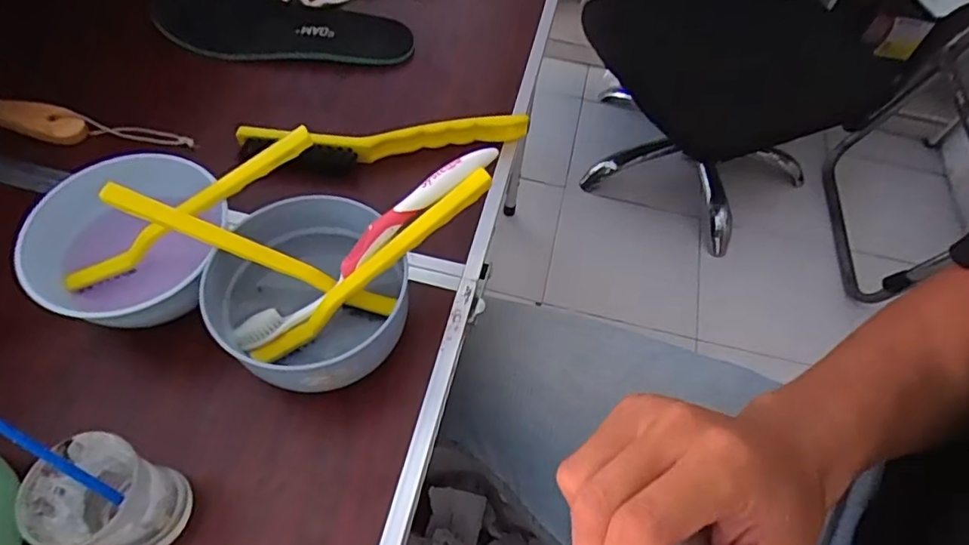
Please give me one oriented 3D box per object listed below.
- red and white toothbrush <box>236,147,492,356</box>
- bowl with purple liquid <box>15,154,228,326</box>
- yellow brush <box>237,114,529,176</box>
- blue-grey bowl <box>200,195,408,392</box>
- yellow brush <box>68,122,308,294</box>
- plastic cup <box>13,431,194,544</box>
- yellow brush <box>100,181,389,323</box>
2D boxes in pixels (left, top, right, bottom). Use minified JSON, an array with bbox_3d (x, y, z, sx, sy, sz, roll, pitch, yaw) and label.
[{"bbox_3d":[-0.068,-0.015,0.329,0.179,0.016,0.014,-39,66,2],"label":"red and white toothbrush"},{"bbox_3d":[-0.208,-0.016,0.349,0.113,0.051,0.103,12,58,3],"label":"bowl with purple liquid"},{"bbox_3d":[-0.075,-0.097,0.437,0.215,0.030,0.027,-2,58,-6],"label":"yellow brush"},{"bbox_3d":[-0.101,0.020,0.337,0.108,0.055,0.114,2,58,-3],"label":"blue-grey bowl"},{"bbox_3d":[-0.174,-0.037,0.342,0.169,0.019,0.012,-31,63,6],"label":"yellow brush"},{"bbox_3d":[-0.178,0.109,0.274,0.048,0.058,0.046,2,58,-3],"label":"plastic cup"},{"bbox_3d":[-0.130,-0.009,0.330,0.164,0.017,0.011,25,56,-16],"label":"yellow brush"}]

